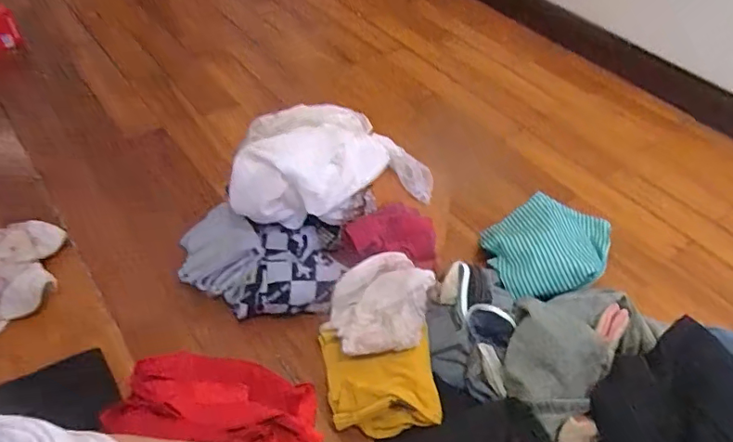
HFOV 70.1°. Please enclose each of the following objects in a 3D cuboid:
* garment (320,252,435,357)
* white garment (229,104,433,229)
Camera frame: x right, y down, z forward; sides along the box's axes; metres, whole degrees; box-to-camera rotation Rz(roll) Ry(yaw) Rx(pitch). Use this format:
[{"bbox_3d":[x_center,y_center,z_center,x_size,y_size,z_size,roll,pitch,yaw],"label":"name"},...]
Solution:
[{"bbox_3d":[0.017,0.124,0.803,0.146,0.099,0.185,14,47,7],"label":"garment"},{"bbox_3d":[-0.053,-0.084,0.869,0.332,0.145,0.151,5,46,-1],"label":"white garment"}]

